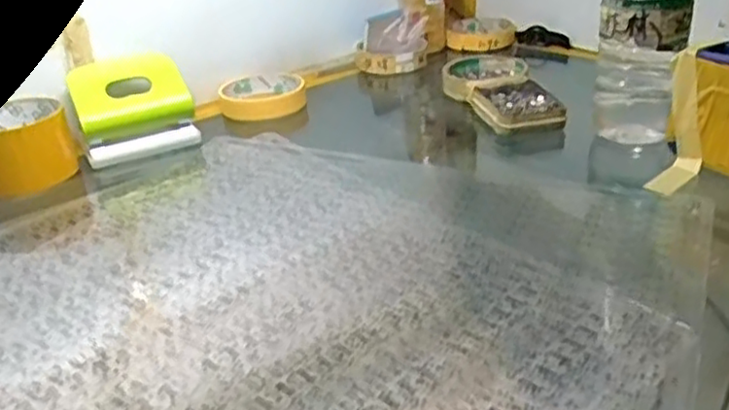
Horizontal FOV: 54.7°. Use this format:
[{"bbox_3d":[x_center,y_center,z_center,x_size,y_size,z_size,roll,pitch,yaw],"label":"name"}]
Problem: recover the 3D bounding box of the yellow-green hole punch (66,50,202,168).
[{"bbox_3d":[-0.207,-0.091,0.633,0.100,0.075,0.058,-15,28,-19],"label":"yellow-green hole punch"}]

